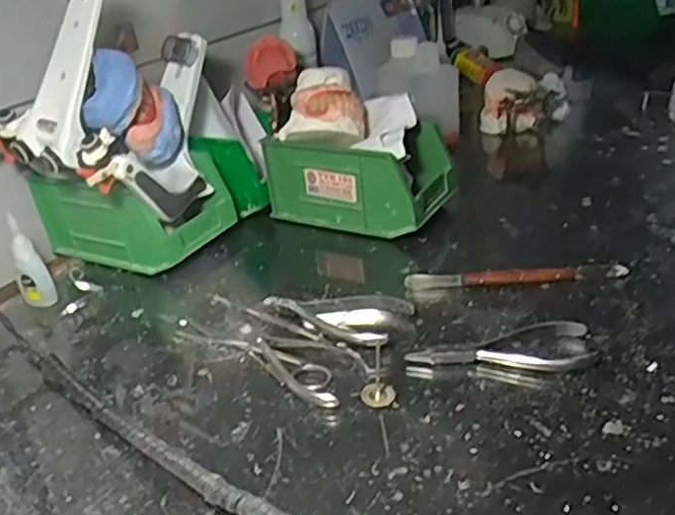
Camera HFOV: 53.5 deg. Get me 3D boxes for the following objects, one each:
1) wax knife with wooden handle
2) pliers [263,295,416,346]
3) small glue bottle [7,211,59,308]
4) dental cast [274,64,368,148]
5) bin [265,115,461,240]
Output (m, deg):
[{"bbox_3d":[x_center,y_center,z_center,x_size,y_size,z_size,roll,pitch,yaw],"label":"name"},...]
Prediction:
[{"bbox_3d":[0.143,0.015,0.542,0.171,0.014,0.018,-4,29,5],"label":"wax knife with wooden handle"},{"bbox_3d":[-0.006,0.042,0.521,0.119,0.012,0.057,10,33,28],"label":"pliers"},{"bbox_3d":[-0.266,0.005,0.578,0.026,0.081,0.020,-21,32,-26],"label":"small glue bottle"},{"bbox_3d":[-0.015,-0.148,0.643,0.081,0.051,0.063,4,30,18],"label":"dental cast"},{"bbox_3d":[0.024,-0.086,0.677,0.169,0.085,0.095,12,34,30],"label":"bin"}]

